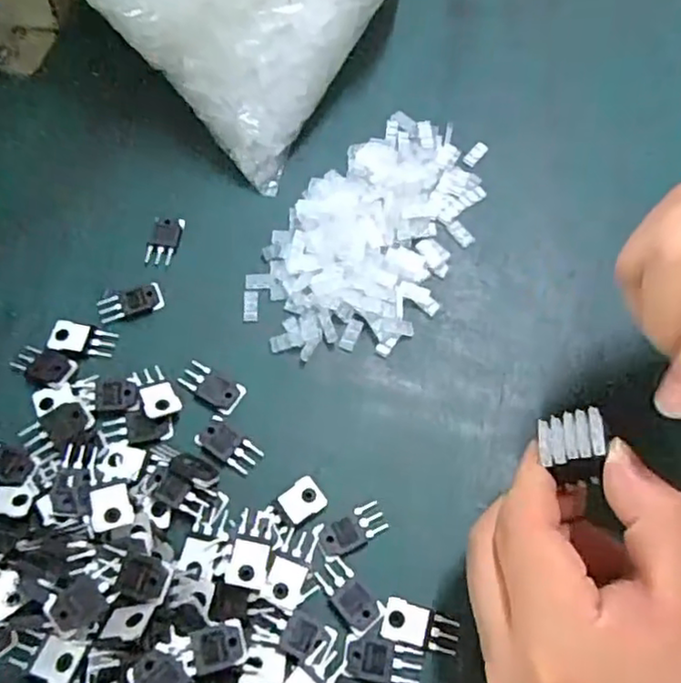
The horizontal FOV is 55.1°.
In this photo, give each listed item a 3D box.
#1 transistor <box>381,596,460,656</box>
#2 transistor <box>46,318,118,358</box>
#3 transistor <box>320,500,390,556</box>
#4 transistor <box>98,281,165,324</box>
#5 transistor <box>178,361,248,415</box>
[{"bbox_3d":[0.032,0.113,0.260,0.030,0.004,0.015,14,63,7],"label":"transistor"},{"bbox_3d":[-0.126,-0.002,0.317,0.031,0.004,0.016,8,63,4],"label":"transistor"},{"bbox_3d":[0.006,0.080,0.277,0.028,0.004,0.015,-27,66,-13],"label":"transistor"},{"bbox_3d":[-0.105,-0.019,0.327,0.031,0.004,0.015,-15,64,-8],"label":"transistor"},{"bbox_3d":[-0.061,0.021,0.307,0.031,0.004,0.016,27,66,13],"label":"transistor"}]

